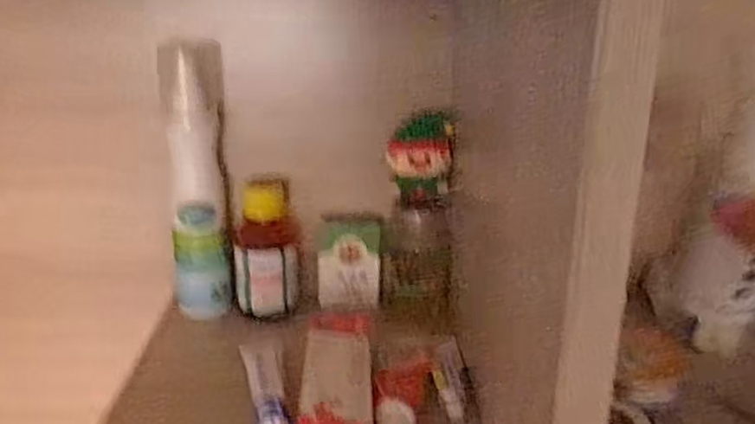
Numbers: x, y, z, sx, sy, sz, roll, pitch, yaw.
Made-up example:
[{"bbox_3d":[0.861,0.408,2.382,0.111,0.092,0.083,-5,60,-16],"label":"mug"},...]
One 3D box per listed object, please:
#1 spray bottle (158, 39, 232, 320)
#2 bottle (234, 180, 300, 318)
[{"bbox_3d":[-0.131,-0.022,0.492,0.042,0.195,0.035,-4,21,-14],"label":"spray bottle"},{"bbox_3d":[-0.084,0.027,0.509,0.047,0.094,0.035,-3,20,-10],"label":"bottle"}]

